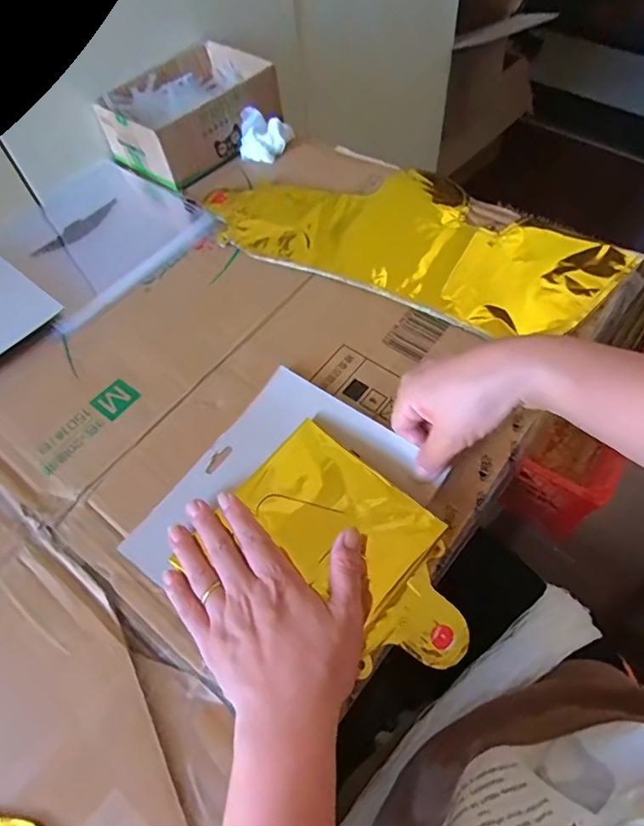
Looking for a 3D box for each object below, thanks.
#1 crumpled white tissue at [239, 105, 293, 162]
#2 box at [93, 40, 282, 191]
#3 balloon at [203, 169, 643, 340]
[{"bbox_3d":[-0.066,-0.327,0.597,0.058,0.037,0.041,2,59,6],"label":"crumpled white tissue"},{"bbox_3d":[-0.152,-0.364,0.612,0.141,0.063,0.191,35,67,23],"label":"box"},{"bbox_3d":[0.086,-0.188,0.514,0.396,0.011,0.176,24,64,18],"label":"balloon"}]

